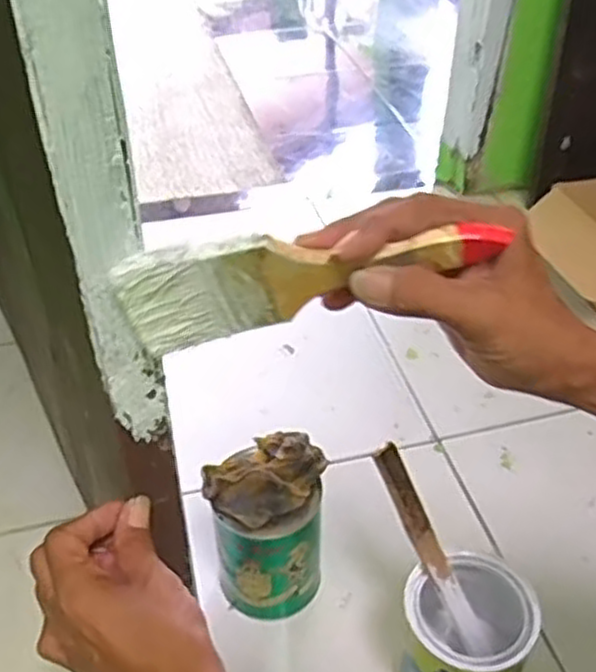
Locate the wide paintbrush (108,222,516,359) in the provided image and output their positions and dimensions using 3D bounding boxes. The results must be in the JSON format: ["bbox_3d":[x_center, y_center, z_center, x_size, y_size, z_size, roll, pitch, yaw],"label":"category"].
[{"bbox_3d":[0.004,-0.026,0.353,0.172,0.057,0.012,-10,39,4],"label":"wide paintbrush"}]

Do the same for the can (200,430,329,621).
[{"bbox_3d":[-0.028,0.178,0.699,0.107,0.166,0.103,1,41,-1],"label":"can"}]

